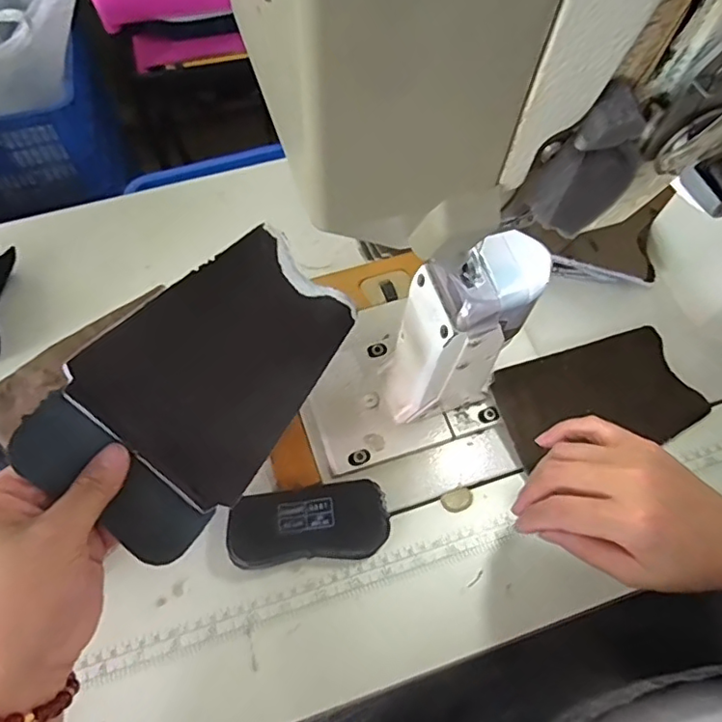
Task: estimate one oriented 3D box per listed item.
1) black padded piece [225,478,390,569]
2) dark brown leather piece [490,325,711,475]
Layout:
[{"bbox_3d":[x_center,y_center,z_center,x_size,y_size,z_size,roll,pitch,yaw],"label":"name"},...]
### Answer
[{"bbox_3d":[-0.039,0.120,0.430,0.116,0.027,0.055,-5,57,-1],"label":"black padded piece"},{"bbox_3d":[0.197,0.028,0.474,0.170,0.011,0.092,-14,70,-15],"label":"dark brown leather piece"}]

